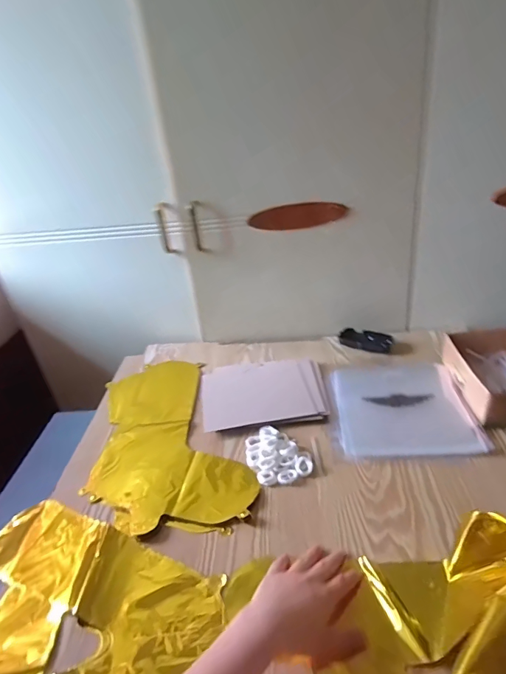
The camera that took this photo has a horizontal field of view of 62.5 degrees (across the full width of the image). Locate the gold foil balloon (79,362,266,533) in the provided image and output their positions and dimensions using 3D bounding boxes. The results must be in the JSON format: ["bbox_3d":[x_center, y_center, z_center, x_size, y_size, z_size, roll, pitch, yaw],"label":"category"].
[{"bbox_3d":[-0.159,0.168,0.695,0.218,0.017,0.399,-16,34,-16],"label":"gold foil balloon"}]

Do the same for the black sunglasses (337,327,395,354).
[{"bbox_3d":[0.240,0.004,0.883,0.106,0.029,0.052,8,34,21],"label":"black sunglasses"}]

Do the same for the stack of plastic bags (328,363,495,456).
[{"bbox_3d":[0.248,0.108,0.703,0.211,0.017,0.222,-3,32,4],"label":"stack of plastic bags"}]

